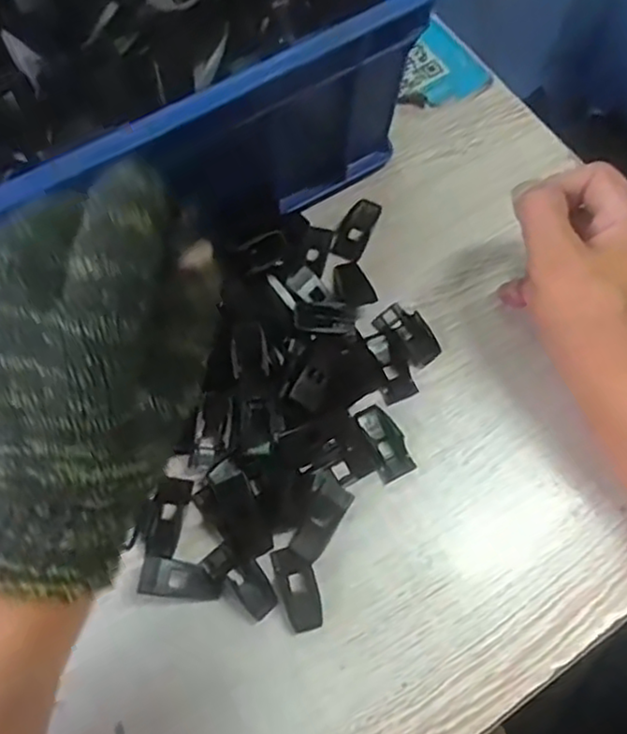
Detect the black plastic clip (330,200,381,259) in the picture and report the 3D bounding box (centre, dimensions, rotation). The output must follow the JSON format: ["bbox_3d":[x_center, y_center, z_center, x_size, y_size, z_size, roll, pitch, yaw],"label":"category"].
[{"bbox_3d":[0.027,-0.088,0.416,0.020,0.004,0.044,24,69,8],"label":"black plastic clip"}]

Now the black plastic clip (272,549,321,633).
[{"bbox_3d":[-0.008,0.111,0.334,0.019,0.011,0.041,-19,70,-9],"label":"black plastic clip"}]

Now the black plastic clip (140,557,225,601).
[{"bbox_3d":[-0.066,0.107,0.331,0.040,0.009,0.019,17,67,-15],"label":"black plastic clip"}]

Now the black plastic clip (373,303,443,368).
[{"bbox_3d":[0.055,-0.020,0.386,0.020,0.012,0.041,-37,74,-15],"label":"black plastic clip"}]

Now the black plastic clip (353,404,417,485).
[{"bbox_3d":[0.039,0.040,0.361,0.020,0.012,0.042,-23,71,-11],"label":"black plastic clip"}]

